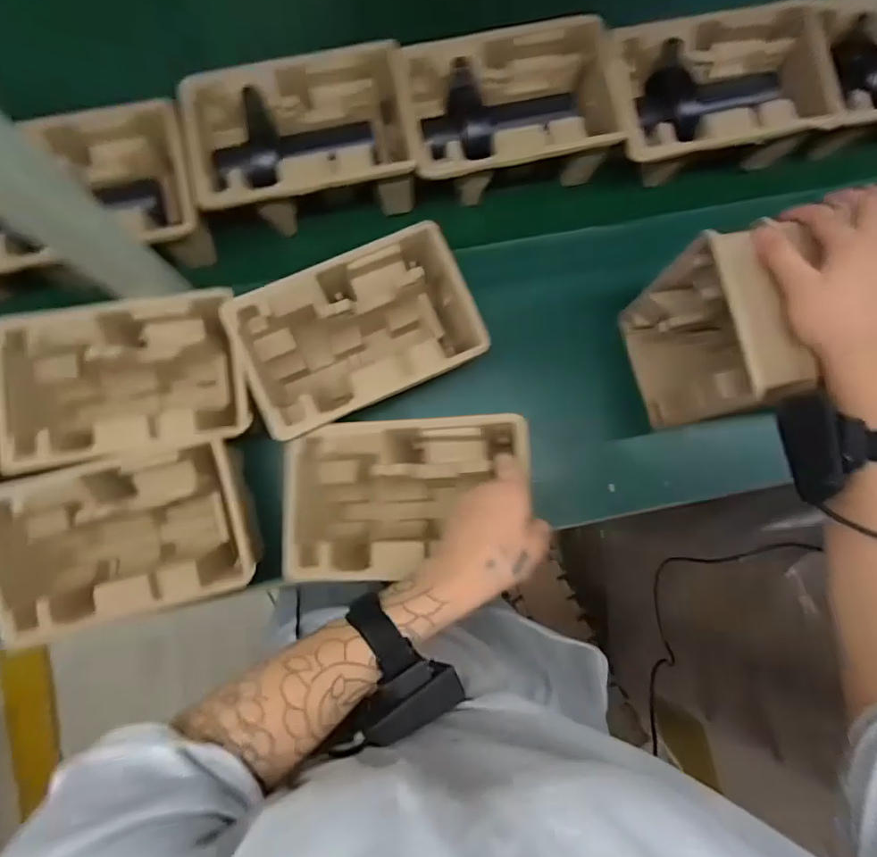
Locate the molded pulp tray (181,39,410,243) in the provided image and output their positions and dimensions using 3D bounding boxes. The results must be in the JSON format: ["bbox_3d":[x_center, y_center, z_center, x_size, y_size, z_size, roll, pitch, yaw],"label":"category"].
[{"bbox_3d":[-0.144,-0.308,0.604,0.226,0.087,0.140,-11,84,-5],"label":"molded pulp tray"}]

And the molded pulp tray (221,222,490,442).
[{"bbox_3d":[-0.082,-0.095,0.588,0.232,0.100,0.152,-26,86,-6],"label":"molded pulp tray"}]

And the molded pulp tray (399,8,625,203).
[{"bbox_3d":[0.077,-0.346,0.610,0.222,0.104,0.144,-8,84,-4],"label":"molded pulp tray"}]

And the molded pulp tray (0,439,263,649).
[{"bbox_3d":[-0.298,0.108,0.567,0.237,0.128,0.148,-12,84,-5],"label":"molded pulp tray"}]

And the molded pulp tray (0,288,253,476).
[{"bbox_3d":[-0.306,-0.044,0.578,0.230,0.110,0.148,-8,84,-4],"label":"molded pulp tray"}]

